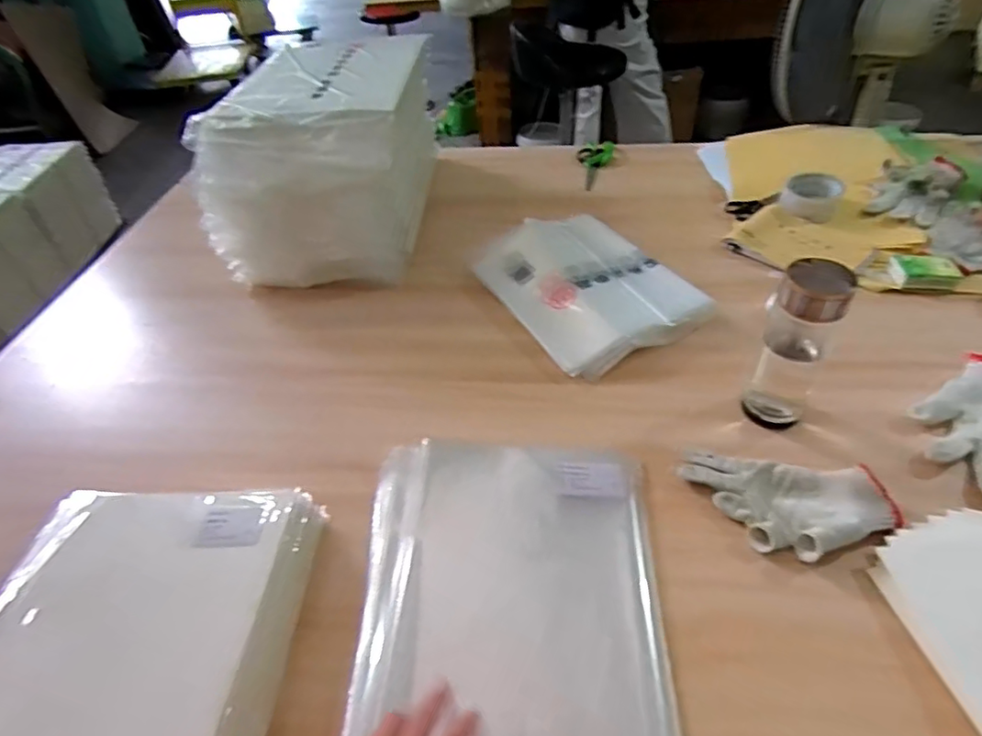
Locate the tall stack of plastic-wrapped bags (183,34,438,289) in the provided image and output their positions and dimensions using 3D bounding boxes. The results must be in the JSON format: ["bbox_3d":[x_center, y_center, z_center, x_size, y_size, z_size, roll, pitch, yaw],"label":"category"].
[{"bbox_3d":[-0.255,-0.347,0.955,0.288,0.249,0.408,3,44,8],"label":"tall stack of plastic-wrapped bags"}]

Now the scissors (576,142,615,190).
[{"bbox_3d":[0.207,-0.409,1.147,0.072,0.021,0.187,6,45,11],"label":"scissors"}]

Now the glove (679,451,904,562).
[{"bbox_3d":[0.291,0.134,0.565,0.189,0.023,0.101,7,45,12],"label":"glove"}]

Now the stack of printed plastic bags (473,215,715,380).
[{"bbox_3d":[0.132,-0.125,0.841,0.223,0.036,0.318,-22,46,-17],"label":"stack of printed plastic bags"}]

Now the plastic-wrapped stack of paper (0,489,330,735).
[{"bbox_3d":[-0.312,0.252,0.496,0.263,0.083,0.315,0,44,5],"label":"plastic-wrapped stack of paper"}]

